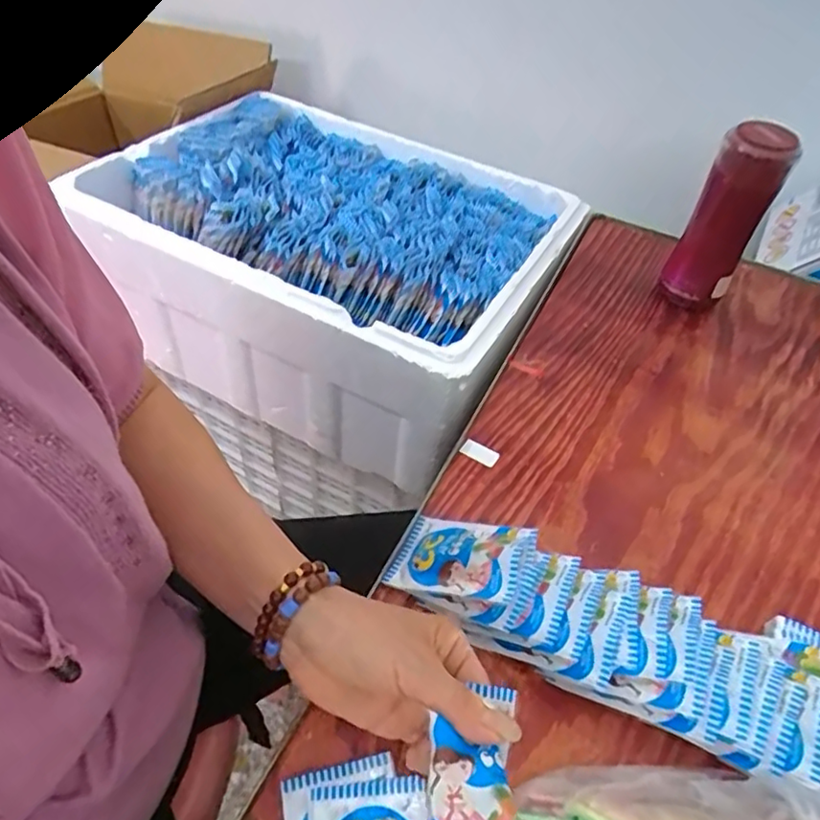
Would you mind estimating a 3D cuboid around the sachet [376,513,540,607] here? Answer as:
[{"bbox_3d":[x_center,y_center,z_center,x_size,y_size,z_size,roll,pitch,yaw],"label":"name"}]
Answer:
[{"bbox_3d":[0.033,0.107,0.435,0.102,0.015,0.060,-3,38,38],"label":"sachet"}]

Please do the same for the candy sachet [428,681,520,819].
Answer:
[{"bbox_3d":[0.031,0.169,0.278,0.040,0.009,0.092,-6,21,9],"label":"candy sachet"}]

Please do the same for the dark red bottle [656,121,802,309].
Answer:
[{"bbox_3d":[0.324,-0.193,0.623,0.066,0.193,0.077,26,52,16],"label":"dark red bottle"}]

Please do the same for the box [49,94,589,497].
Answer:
[{"bbox_3d":[-0.093,-0.204,0.814,0.541,0.201,0.419,24,51,15],"label":"box"}]

